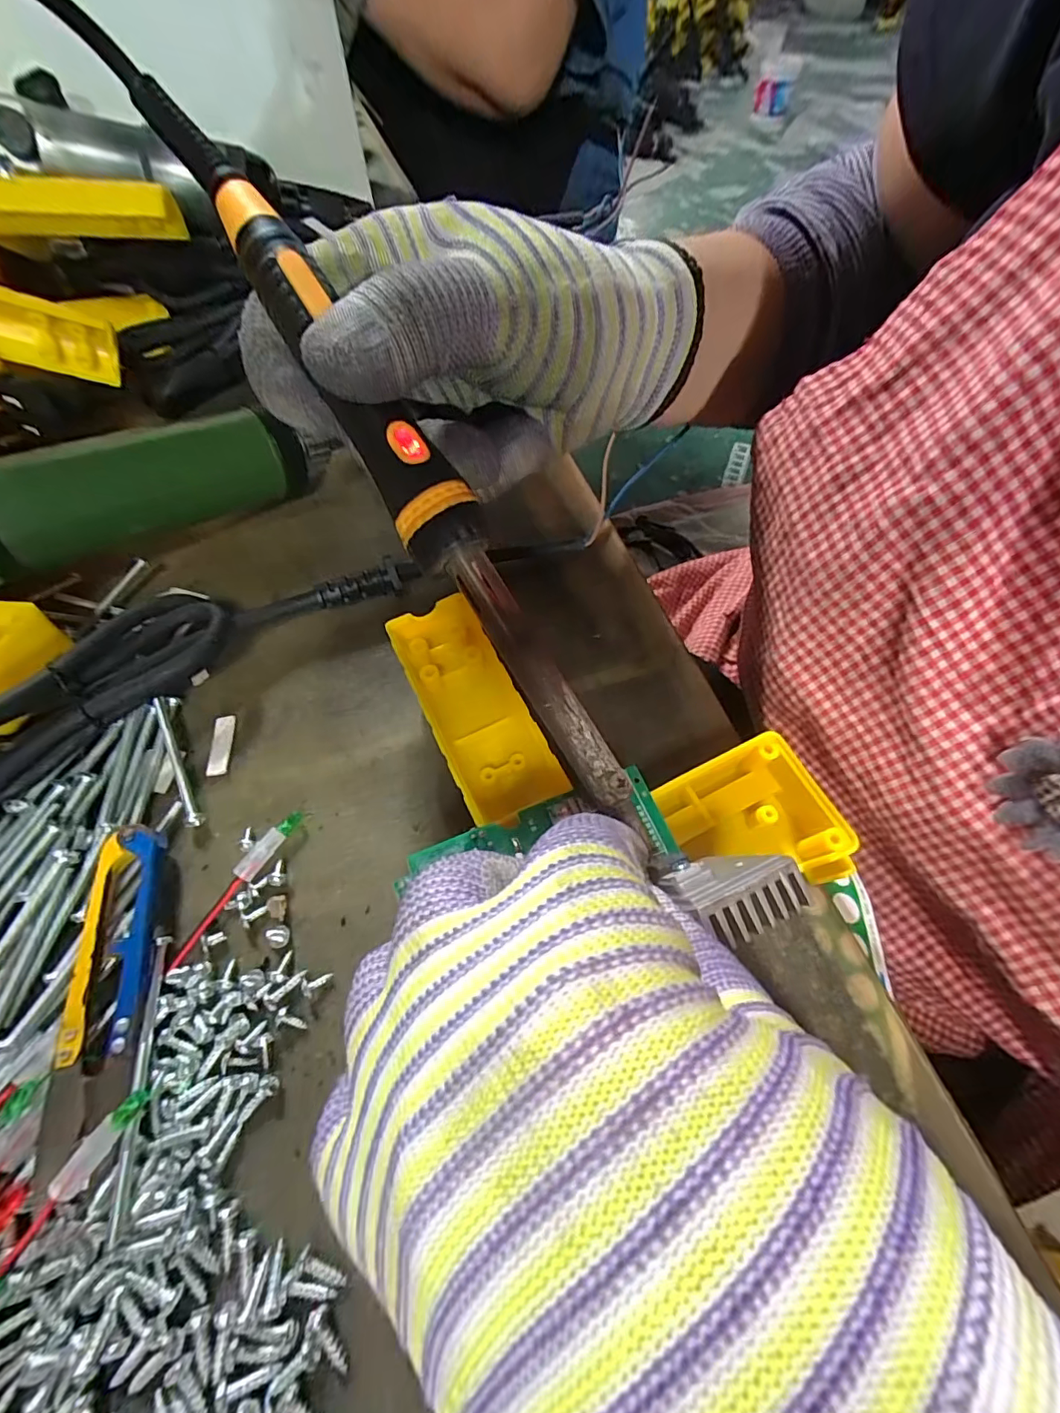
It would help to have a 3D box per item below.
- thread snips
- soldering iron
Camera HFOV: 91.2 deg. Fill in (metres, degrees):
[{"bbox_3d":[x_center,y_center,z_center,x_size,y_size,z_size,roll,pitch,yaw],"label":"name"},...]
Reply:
[{"bbox_3d":[-0.130,0.084,0.157,0.024,0.010,0.092,-8,62,-6],"label":"thread snips"},{"bbox_3d":[-0.029,-0.061,0.147,0.025,0.017,0.220,-34,94,-19],"label":"soldering iron"}]

